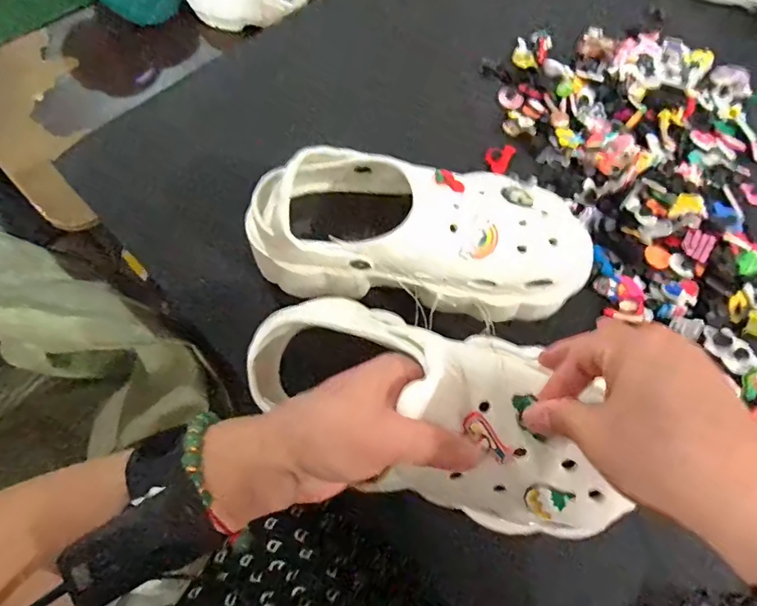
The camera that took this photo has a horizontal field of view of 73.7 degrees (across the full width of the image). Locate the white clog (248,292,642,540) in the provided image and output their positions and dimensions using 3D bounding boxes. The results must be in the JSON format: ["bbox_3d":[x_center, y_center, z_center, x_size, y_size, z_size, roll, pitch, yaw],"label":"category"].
[{"bbox_3d":[0.029,0.068,0.309,0.242,0.098,0.096,29,68,13],"label":"white clog"}]

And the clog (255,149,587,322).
[{"bbox_3d":[0.034,-0.059,0.405,0.271,0.085,0.109,7,66,2],"label":"clog"}]

